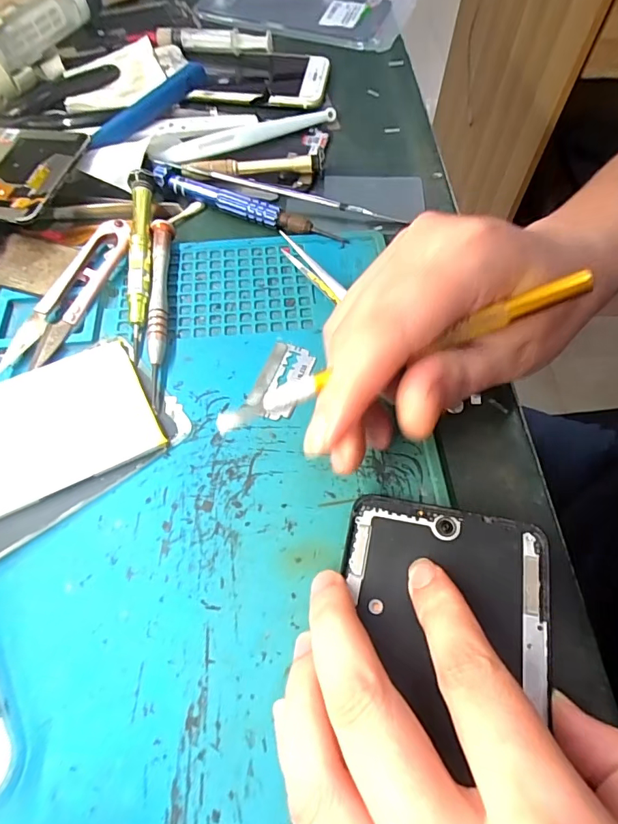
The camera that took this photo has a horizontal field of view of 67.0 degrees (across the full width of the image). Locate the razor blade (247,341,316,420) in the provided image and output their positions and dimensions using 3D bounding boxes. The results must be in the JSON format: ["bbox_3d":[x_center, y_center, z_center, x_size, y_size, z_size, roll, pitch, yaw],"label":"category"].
[{"bbox_3d":[-0.013,-0.016,0.226,0.022,0.004,0.042,18,63,8],"label":"razor blade"}]

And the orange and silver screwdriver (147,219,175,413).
[{"bbox_3d":[-0.077,-0.056,0.242,0.010,0.011,0.114,-5,62,-4],"label":"orange and silver screwdriver"}]

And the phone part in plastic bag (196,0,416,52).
[{"bbox_3d":[-0.001,-0.367,0.417,0.180,0.008,0.105,17,62,8],"label":"phone part in plastic bag"}]

